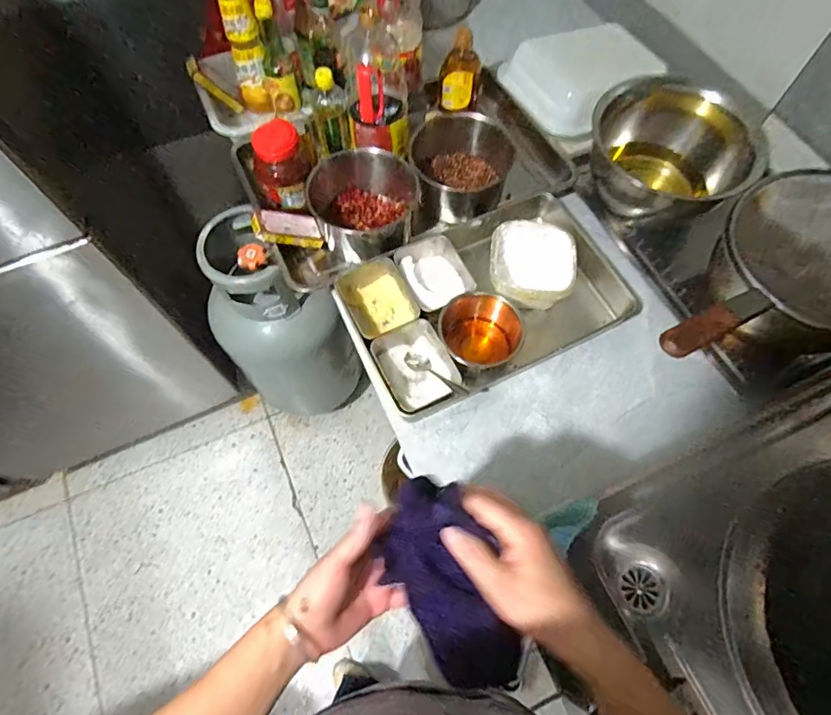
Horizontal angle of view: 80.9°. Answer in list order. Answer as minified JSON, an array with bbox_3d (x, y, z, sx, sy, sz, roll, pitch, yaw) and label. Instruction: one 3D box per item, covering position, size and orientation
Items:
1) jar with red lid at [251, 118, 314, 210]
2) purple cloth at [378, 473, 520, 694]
[{"bbox_3d":[-0.234,-0.334,0.871,0.094,0.133,0.088,-6,65,-3],"label":"jar with red lid"},{"bbox_3d":[0.024,0.182,0.398,0.079,0.065,0.160,-21,66,-10],"label":"purple cloth"}]

